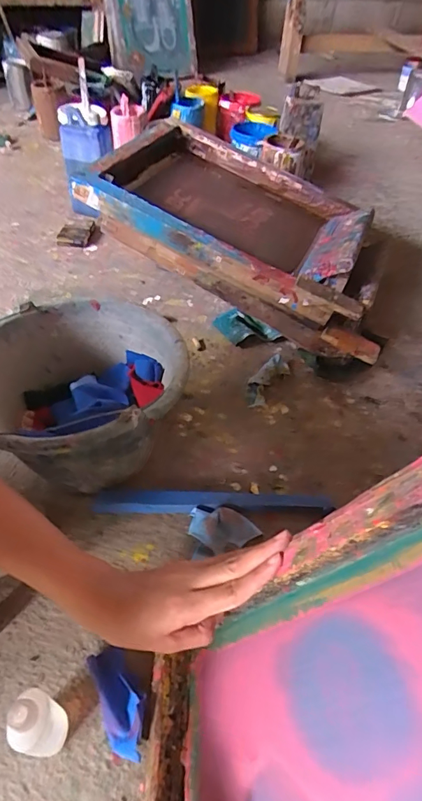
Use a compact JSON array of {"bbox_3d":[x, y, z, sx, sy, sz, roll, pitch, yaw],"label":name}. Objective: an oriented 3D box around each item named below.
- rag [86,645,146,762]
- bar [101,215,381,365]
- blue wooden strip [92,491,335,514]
[{"bbox_3d":[-0.082,0.273,0.403,0.034,0.017,0.088,-17,51,-19],"label":"rag"},{"bbox_3d":[0.039,-0.175,0.718,0.476,0.056,0.028,28,51,4],"label":"bar"},{"bbox_3d":[0.004,0.128,0.552,0.290,0.015,0.024,2,48,-2],"label":"blue wooden strip"}]

